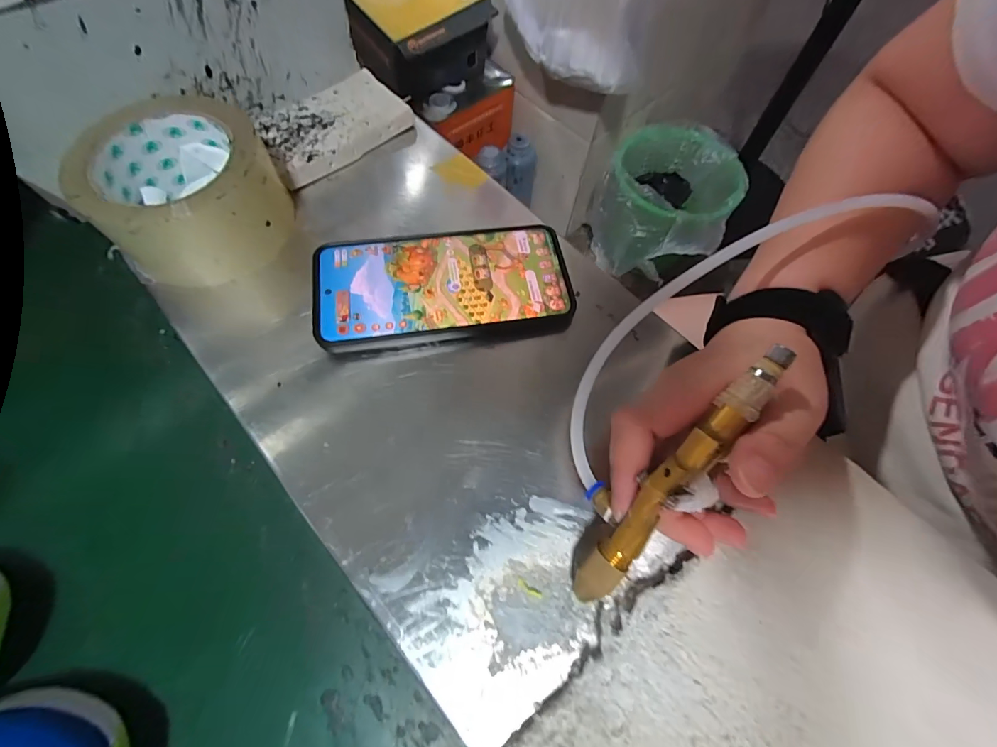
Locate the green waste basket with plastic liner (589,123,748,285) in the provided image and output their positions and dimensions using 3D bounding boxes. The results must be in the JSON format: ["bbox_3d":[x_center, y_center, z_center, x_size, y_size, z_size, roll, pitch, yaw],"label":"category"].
[{"bbox_3d":[0.400,-0.398,1.058,0.289,0.265,0.312,1,66,-2],"label":"green waste basket with plastic liner"}]

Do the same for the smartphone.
[{"bbox_3d":[-0.034,-0.058,0.275,0.160,0.012,0.082,-6,66,-5],"label":"smartphone"}]

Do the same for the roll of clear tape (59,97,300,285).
[{"bbox_3d":[-0.200,-0.118,0.272,0.104,0.058,0.104,1,66,-2],"label":"roll of clear tape"}]

